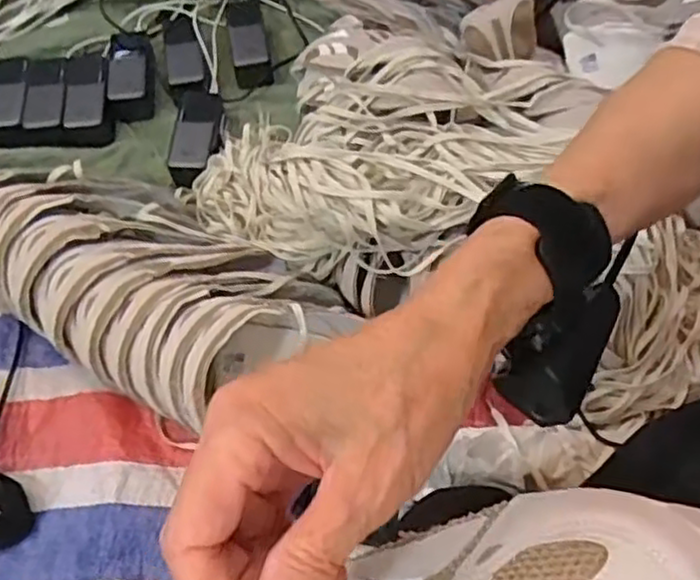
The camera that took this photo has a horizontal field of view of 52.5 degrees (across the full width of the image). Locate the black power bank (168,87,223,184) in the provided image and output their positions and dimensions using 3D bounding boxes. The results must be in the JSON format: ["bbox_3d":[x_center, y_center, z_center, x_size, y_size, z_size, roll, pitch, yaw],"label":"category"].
[{"bbox_3d":[-0.203,-0.204,0.931,0.063,0.037,0.146,5,61,3],"label":"black power bank"}]

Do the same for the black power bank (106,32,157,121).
[{"bbox_3d":[-0.300,-0.300,0.977,0.066,0.035,0.130,-6,61,-3],"label":"black power bank"}]

